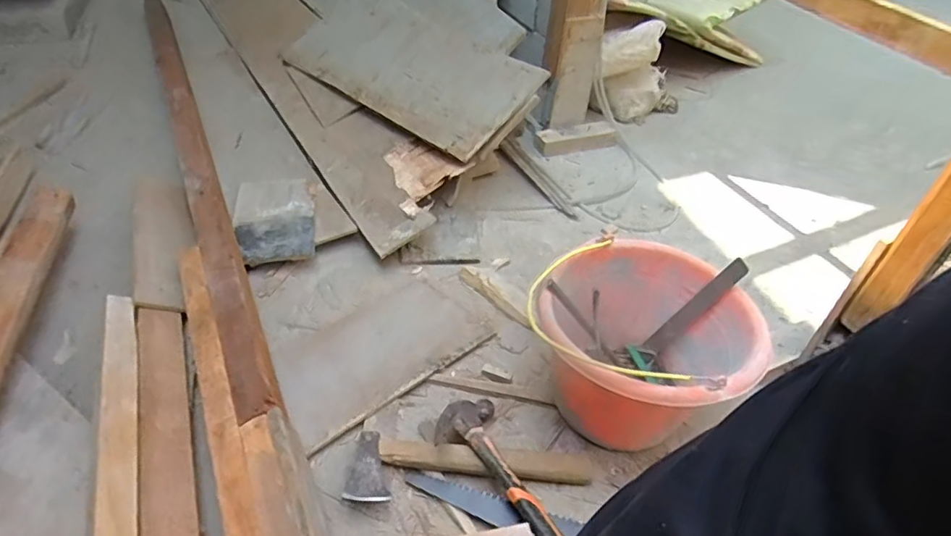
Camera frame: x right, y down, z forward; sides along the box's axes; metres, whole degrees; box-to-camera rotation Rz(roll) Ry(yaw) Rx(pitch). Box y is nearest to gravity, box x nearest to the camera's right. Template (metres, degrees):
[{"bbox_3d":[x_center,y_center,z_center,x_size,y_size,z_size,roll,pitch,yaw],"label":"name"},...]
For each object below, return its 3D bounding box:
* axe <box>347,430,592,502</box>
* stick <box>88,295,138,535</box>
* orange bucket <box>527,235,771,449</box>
[{"bbox_3d":[-0.012,0.260,0.751,0.284,0.038,0.084,1,43,-5],"label":"axe"},{"bbox_3d":[-0.421,0.206,0.674,0.046,0.026,0.477,-13,46,-19],"label":"stick"},{"bbox_3d":[0.216,0.118,0.792,0.284,0.214,0.261,3,43,-3],"label":"orange bucket"}]

